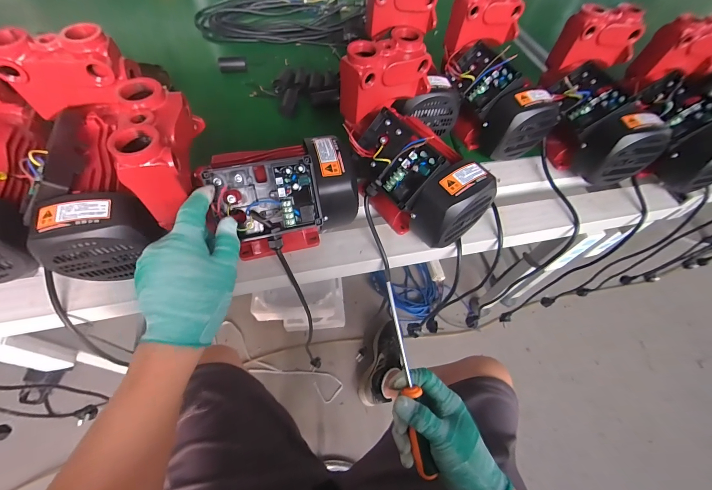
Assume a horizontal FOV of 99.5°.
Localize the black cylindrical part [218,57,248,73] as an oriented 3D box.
[{"bbox_3d":[-0.273,-0.399,0.672,0.059,0.031,0.023,-15,61,-13],"label":"black cylindrical part"}]

